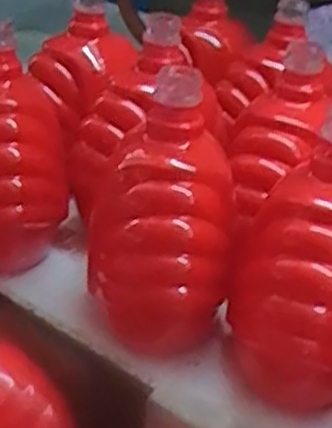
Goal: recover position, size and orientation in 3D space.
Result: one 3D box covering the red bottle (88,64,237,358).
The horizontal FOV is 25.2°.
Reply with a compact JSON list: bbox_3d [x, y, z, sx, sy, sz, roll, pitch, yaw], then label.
[{"bbox_3d":[-0.004,-0.002,0.448,0.085,0.148,0.096,-6,34,-13],"label":"red bottle"}]

